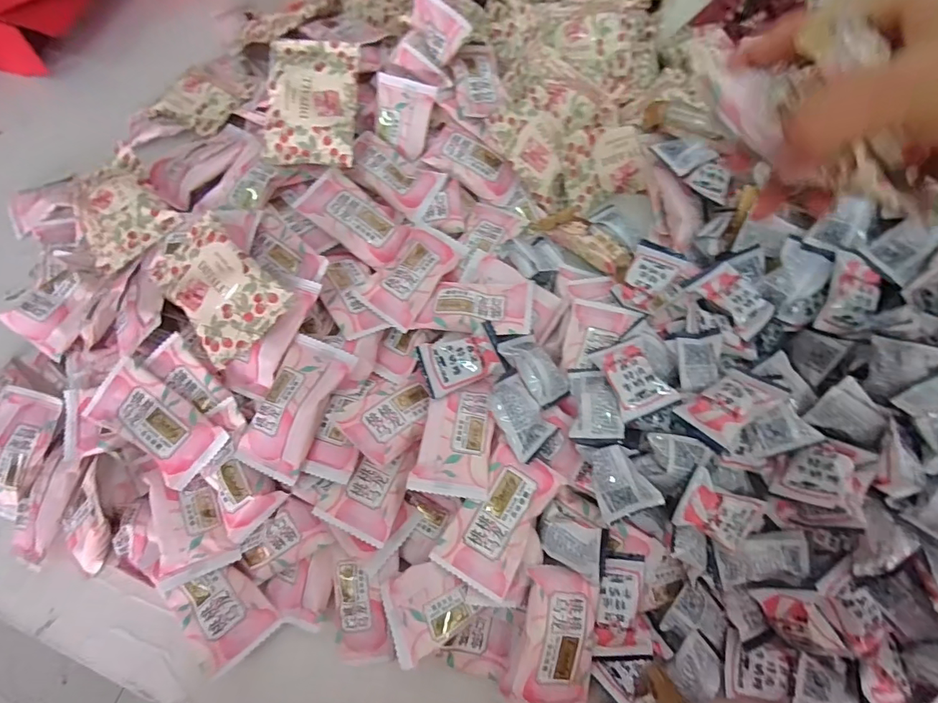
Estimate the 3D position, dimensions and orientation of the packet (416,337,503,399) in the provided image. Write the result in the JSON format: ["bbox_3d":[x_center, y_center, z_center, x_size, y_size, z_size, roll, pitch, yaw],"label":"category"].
[{"bbox_3d":[-0.004,0.006,0.262,0.042,0.013,0.028,-18,70,-5],"label":"packet"}]

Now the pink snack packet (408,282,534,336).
[{"bbox_3d":[0.004,-0.026,0.287,0.068,0.016,0.037,3,70,3],"label":"pink snack packet"}]

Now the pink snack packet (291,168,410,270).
[{"bbox_3d":[-0.072,-0.085,0.305,0.072,0.013,0.039,36,78,2],"label":"pink snack packet"}]

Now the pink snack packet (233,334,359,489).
[{"bbox_3d":[-0.094,0.029,0.255,0.037,0.013,0.074,21,72,9],"label":"pink snack packet"}]

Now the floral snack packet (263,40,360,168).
[{"bbox_3d":[-0.101,-0.162,0.304,0.055,0.010,0.083,4,83,-7],"label":"floral snack packet"}]

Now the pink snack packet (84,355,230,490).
[{"bbox_3d":[-0.173,0.040,0.262,0.071,0.020,0.039,34,75,13],"label":"pink snack packet"}]

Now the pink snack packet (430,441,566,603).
[{"bbox_3d":[0.015,0.083,0.235,0.038,0.011,0.066,29,73,12],"label":"pink snack packet"}]

